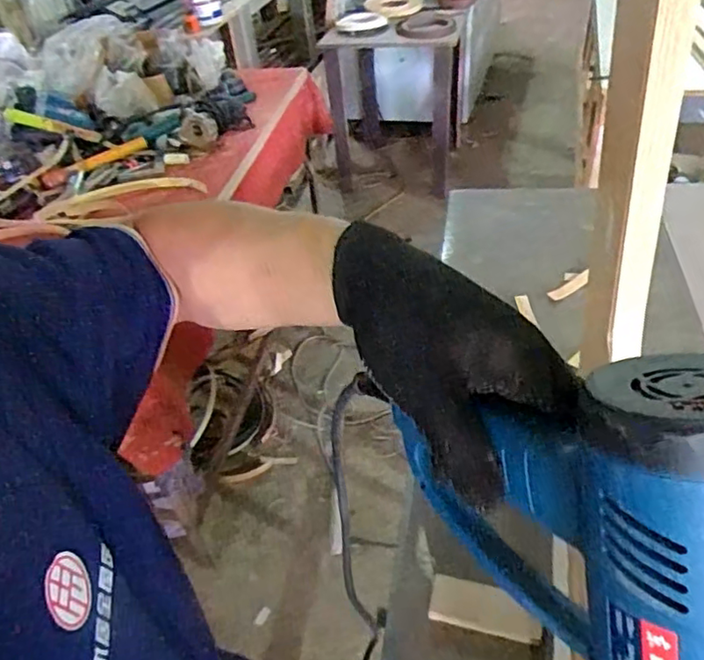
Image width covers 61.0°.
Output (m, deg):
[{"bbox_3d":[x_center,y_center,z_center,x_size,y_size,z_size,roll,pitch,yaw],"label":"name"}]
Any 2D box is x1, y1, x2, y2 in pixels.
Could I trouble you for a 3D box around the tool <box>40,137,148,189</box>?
[{"bbox_3d":[-0.668,-0.437,1.558,0.289,0.041,0.039,-35,50,-29],"label":"tool"}]

